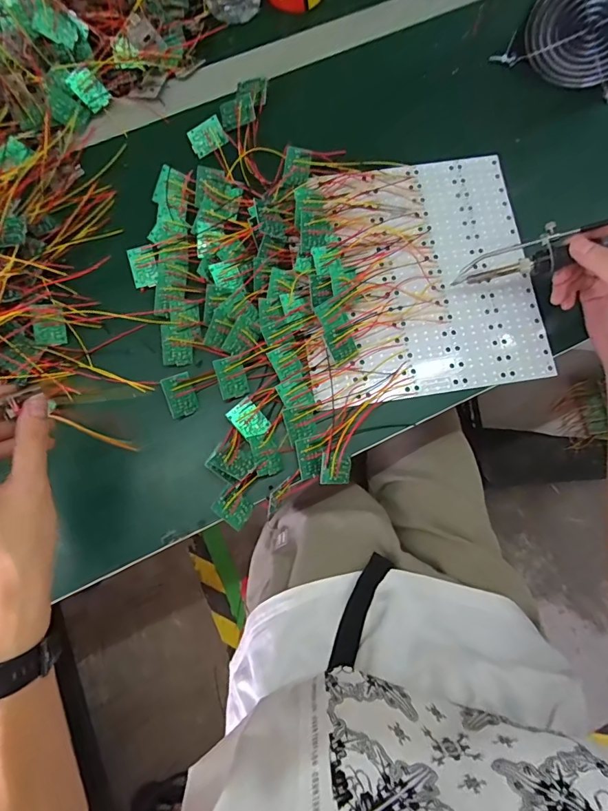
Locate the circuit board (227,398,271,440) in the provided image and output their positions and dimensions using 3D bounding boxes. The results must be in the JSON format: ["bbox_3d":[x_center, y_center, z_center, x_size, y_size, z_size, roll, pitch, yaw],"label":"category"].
[{"bbox_3d":[-0.048,0.012,0.381,0.026,0.007,0.035,-40,82,-9],"label":"circuit board"}]

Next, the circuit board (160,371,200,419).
[{"bbox_3d":[-0.109,-0.009,0.386,0.026,0.004,0.036,-23,99,-30],"label":"circuit board"}]

